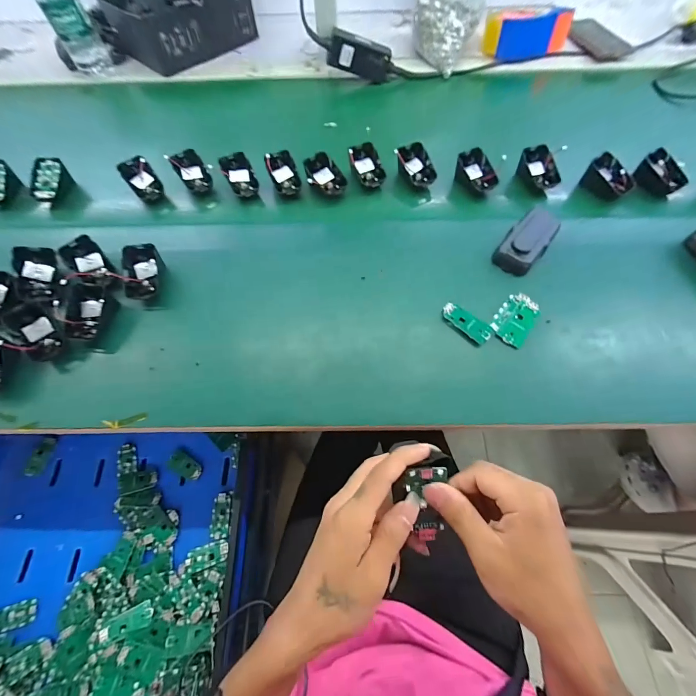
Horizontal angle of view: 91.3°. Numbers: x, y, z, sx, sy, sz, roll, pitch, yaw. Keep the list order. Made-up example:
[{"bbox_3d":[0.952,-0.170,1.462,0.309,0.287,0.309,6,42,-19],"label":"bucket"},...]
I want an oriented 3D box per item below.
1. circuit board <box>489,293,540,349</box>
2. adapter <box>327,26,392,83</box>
[{"bbox_3d":[0.208,-0.038,0.417,0.043,0.009,0.068,31,68,16],"label":"circuit board"},{"bbox_3d":[0.024,-0.540,0.631,0.118,0.058,0.026,5,62,-19],"label":"adapter"}]

